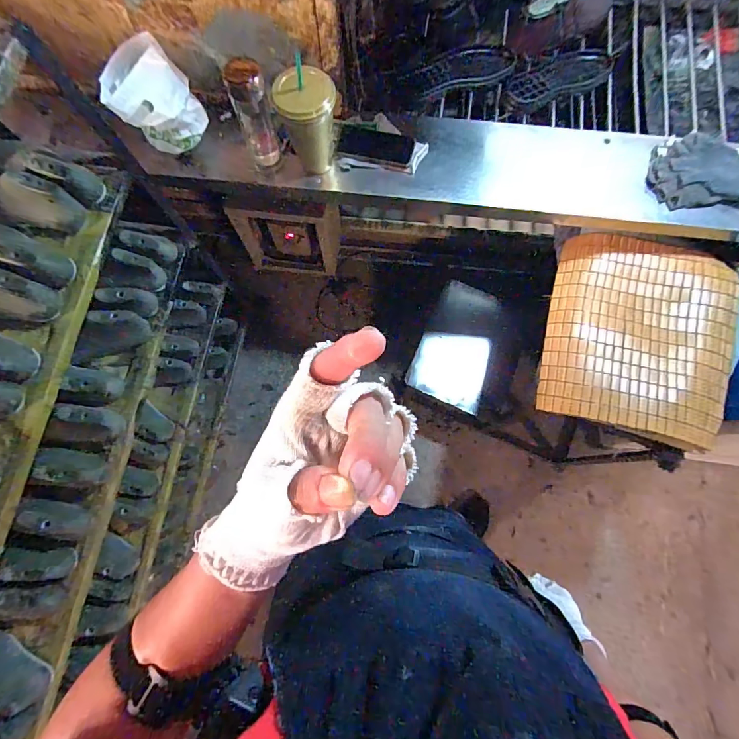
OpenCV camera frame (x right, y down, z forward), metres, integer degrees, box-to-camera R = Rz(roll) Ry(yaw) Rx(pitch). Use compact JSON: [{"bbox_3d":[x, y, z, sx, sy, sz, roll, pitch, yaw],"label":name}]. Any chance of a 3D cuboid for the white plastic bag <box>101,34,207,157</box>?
[{"bbox_3d":[-0.431,-0.542,0.801,0.151,0.160,0.133,-30,79,-6],"label":"white plastic bag"}]

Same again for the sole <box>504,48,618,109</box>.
[{"bbox_3d":[0.450,-0.684,0.947,0.257,0.054,0.095,-19,78,-4],"label":"sole"}]

